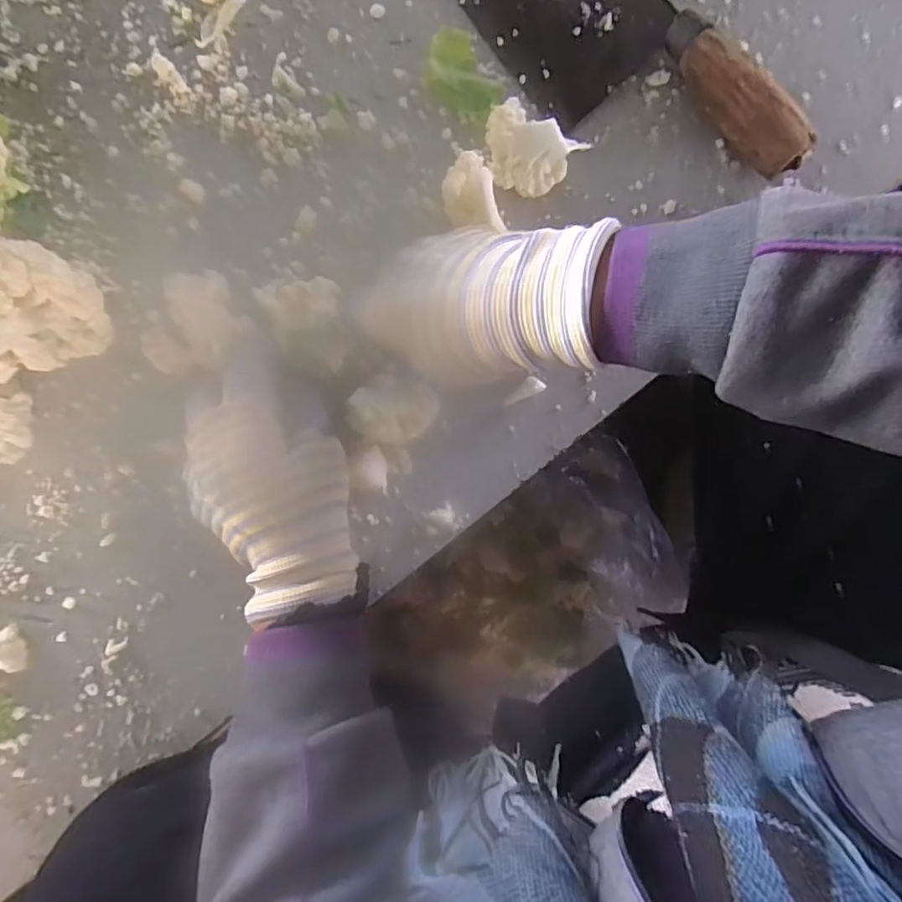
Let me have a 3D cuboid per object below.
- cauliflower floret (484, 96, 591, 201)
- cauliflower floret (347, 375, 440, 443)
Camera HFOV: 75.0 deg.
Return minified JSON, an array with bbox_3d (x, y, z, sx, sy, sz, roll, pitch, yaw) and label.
[{"bbox_3d":[0.041,-0.158,0.318,0.049,0.028,0.036,24,91,2],"label":"cauliflower floret"},{"bbox_3d":[-0.030,-0.022,0.320,0.042,0.031,0.035,12,91,2],"label":"cauliflower floret"}]

